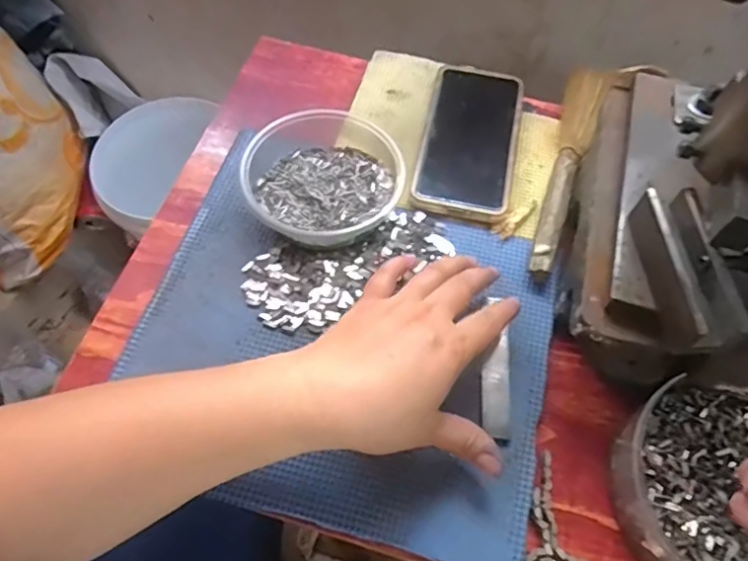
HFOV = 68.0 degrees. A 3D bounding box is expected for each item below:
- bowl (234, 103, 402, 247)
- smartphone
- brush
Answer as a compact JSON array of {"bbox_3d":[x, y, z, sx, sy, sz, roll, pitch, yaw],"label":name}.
[{"bbox_3d":[-0.038,-0.072,0.406,0.109,0.041,0.106,1,61,-2],"label":"bowl"},{"bbox_3d":[0.079,-0.120,0.457,0.074,0.007,0.153,13,62,4],"label":"smartphone"},{"bbox_3d":[0.152,-0.096,0.445,0.032,0.019,0.222,23,63,9],"label":"brush"}]

